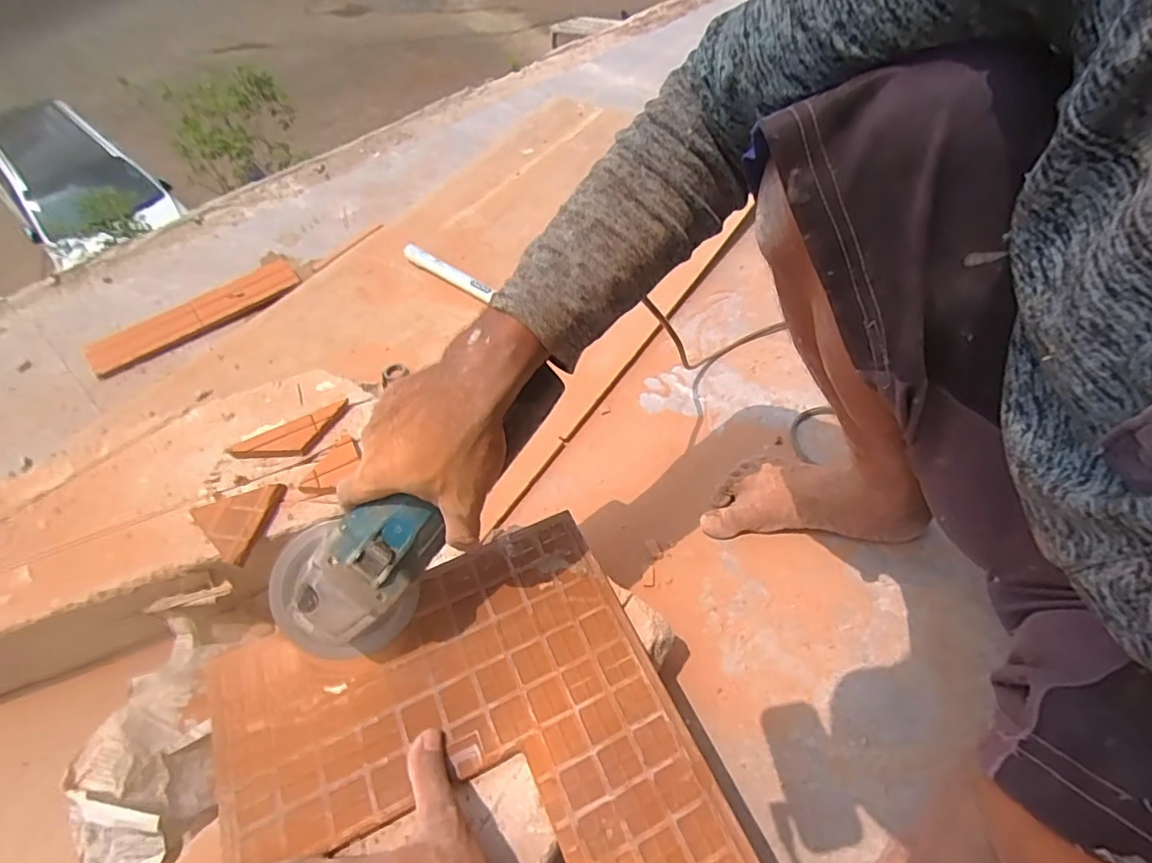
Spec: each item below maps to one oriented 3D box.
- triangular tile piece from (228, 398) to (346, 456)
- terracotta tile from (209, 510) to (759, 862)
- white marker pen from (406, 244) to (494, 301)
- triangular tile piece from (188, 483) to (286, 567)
[{"bbox_3d":[-0.277,0.004,0.548,0.110,0.012,0.041,-34,59,-22],"label":"triangular tile piece"},{"bbox_3d":[-0.075,0.228,0.372,0.293,0.013,0.292,-22,55,-14],"label":"terracotta tile"},{"bbox_3d":[-0.196,-0.241,0.847,0.181,0.025,0.021,31,59,23],"label":"white marker pen"},{"bbox_3d":[-0.305,0.077,0.490,0.067,0.011,0.076,8,53,8],"label":"triangular tile piece"}]

